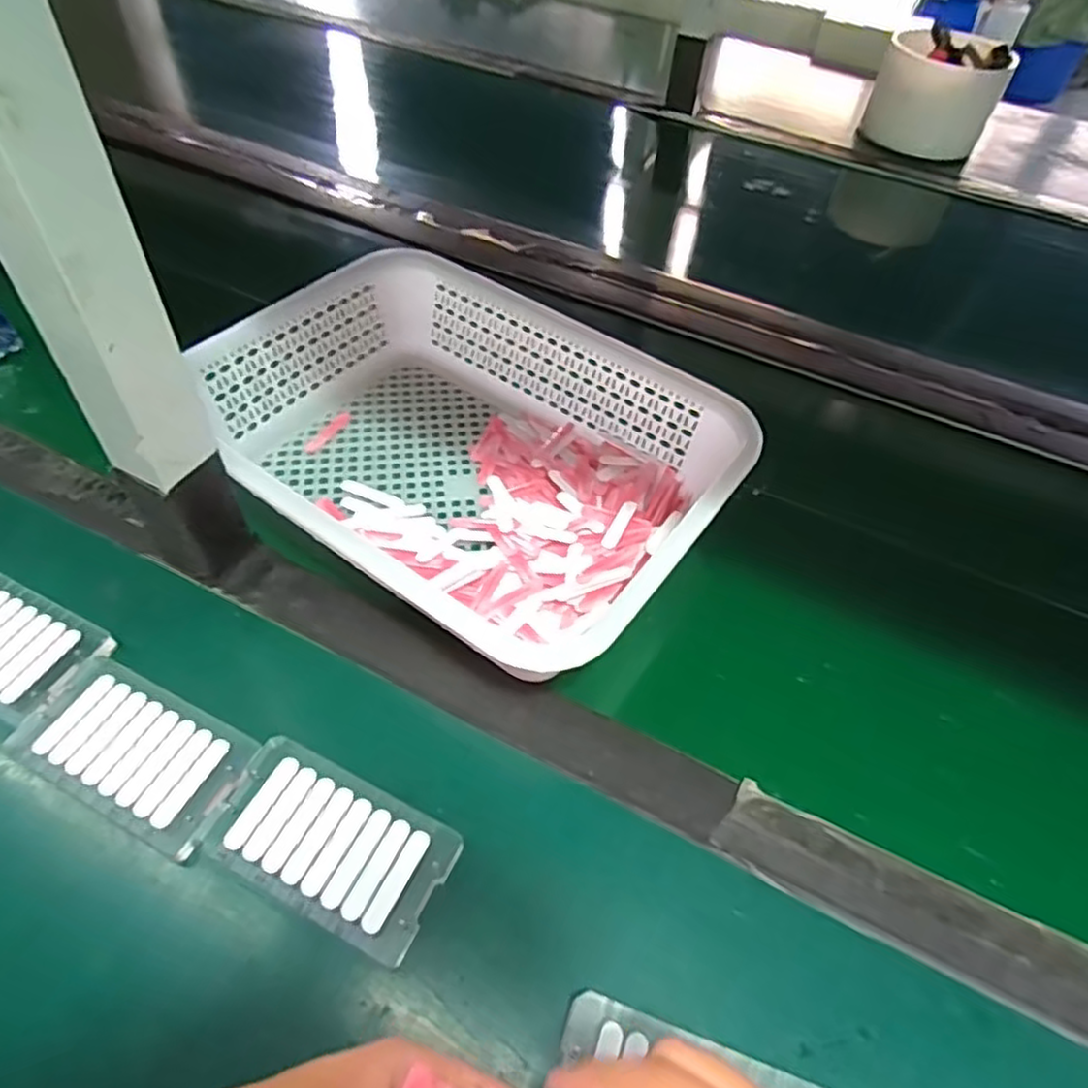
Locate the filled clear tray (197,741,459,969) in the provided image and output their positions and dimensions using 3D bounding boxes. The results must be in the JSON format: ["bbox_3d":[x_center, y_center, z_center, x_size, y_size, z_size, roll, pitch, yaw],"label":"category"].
[{"bbox_3d":[-0.110,0.155,0.370,0.120,0.011,0.067,23,53,13],"label":"filled clear tray"}]

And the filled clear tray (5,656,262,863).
[{"bbox_3d":[-0.224,0.114,0.392,0.122,0.013,0.066,22,52,12],"label":"filled clear tray"}]

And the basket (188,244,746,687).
[{"bbox_3d":[-0.058,-0.068,0.510,0.356,0.080,0.258,33,55,20],"label":"basket"}]

